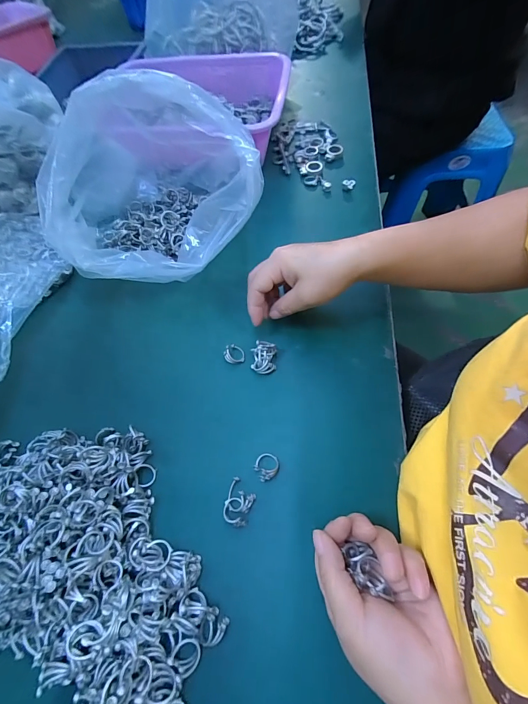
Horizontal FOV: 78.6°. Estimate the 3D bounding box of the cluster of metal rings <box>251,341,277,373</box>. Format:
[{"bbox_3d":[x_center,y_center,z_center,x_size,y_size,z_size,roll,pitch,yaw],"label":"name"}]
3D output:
[{"bbox_3d":[0.000,0.006,0.349,0.027,0.017,0.034,-1,62,3],"label":"cluster of metal rings"}]

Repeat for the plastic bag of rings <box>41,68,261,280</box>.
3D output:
[{"bbox_3d":[-0.129,-0.204,0.371,0.214,0.180,0.233,-18,63,-6],"label":"plastic bag of rings"}]

